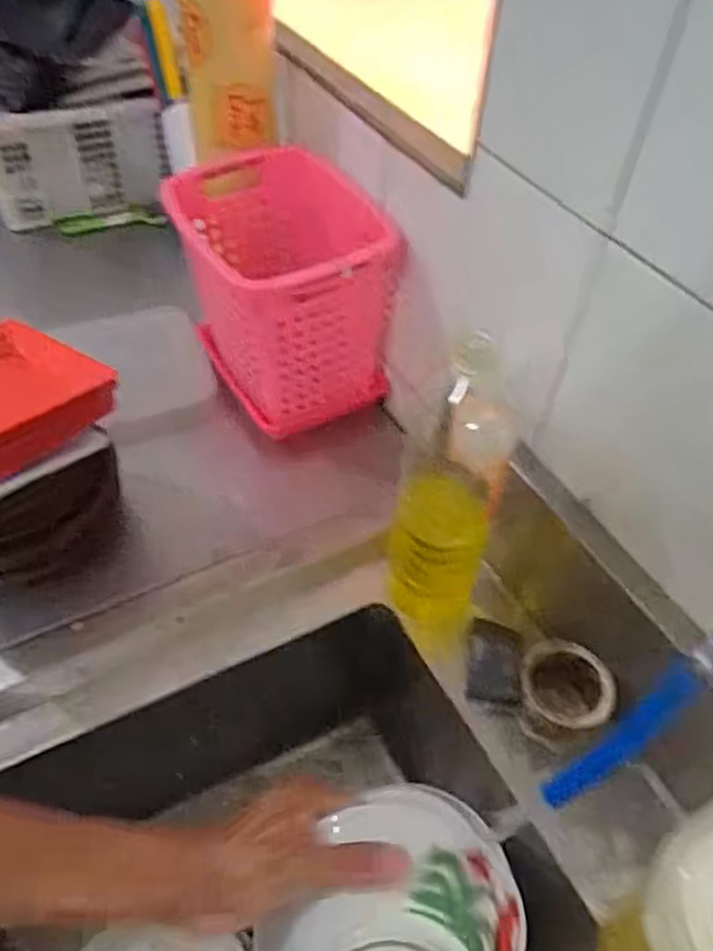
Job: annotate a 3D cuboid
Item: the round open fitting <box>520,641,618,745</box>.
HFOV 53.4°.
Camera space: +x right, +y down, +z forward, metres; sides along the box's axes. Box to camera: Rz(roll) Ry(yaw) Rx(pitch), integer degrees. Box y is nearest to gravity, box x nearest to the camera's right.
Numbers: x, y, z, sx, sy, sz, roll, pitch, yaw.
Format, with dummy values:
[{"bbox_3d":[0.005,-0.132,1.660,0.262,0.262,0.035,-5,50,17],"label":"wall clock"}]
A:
[{"bbox_3d":[0.178,0.185,0.603,0.076,0.029,0.082,-5,74,17],"label":"round open fitting"}]

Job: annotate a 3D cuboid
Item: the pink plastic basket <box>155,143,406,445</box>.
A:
[{"bbox_3d":[-0.086,-0.204,0.811,0.195,0.228,0.252,-13,50,-15],"label":"pink plastic basket"}]

